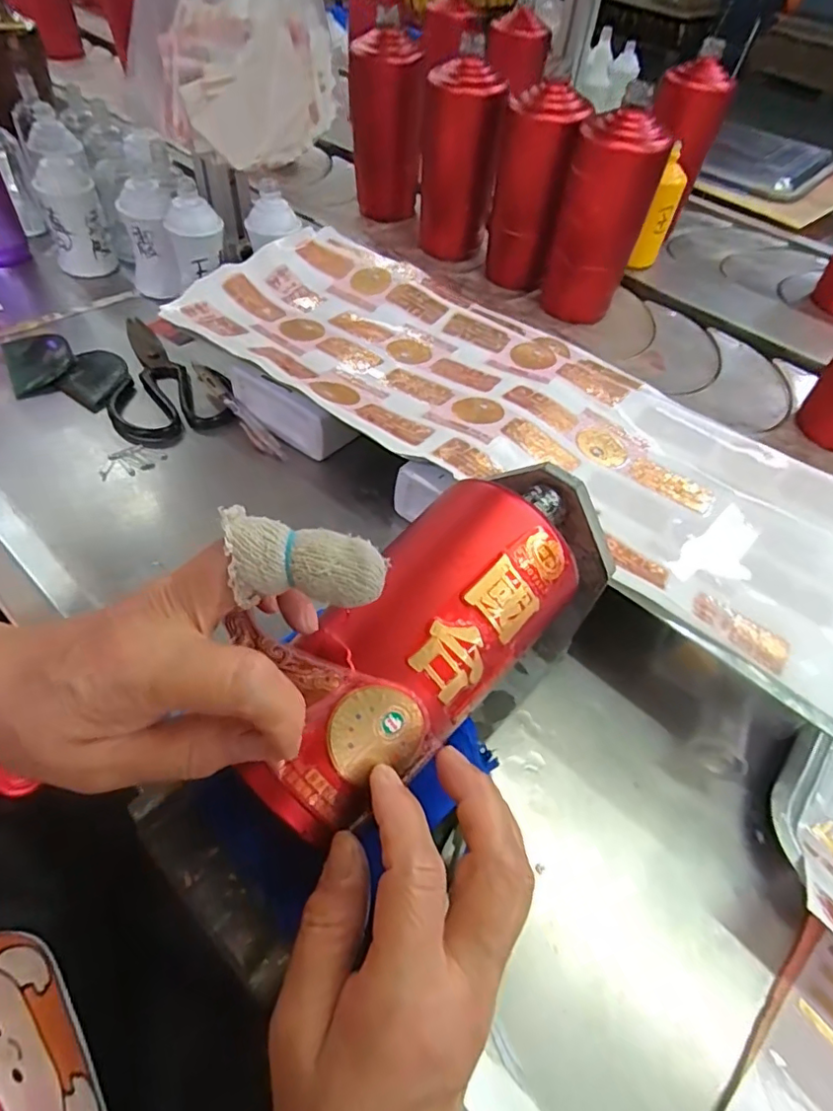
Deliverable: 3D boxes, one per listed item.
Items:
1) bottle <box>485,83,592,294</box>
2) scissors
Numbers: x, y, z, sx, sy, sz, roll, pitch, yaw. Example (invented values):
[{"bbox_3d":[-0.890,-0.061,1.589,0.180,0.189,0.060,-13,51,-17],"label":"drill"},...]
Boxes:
[{"bbox_3d":[0.121,-0.381,0.589,0.077,0.177,0.087,7,54,0],"label":"bottle"},{"bbox_3d":[-0.234,-0.175,0.517,0.101,0.008,0.195,-14,56,-14],"label":"scissors"}]

